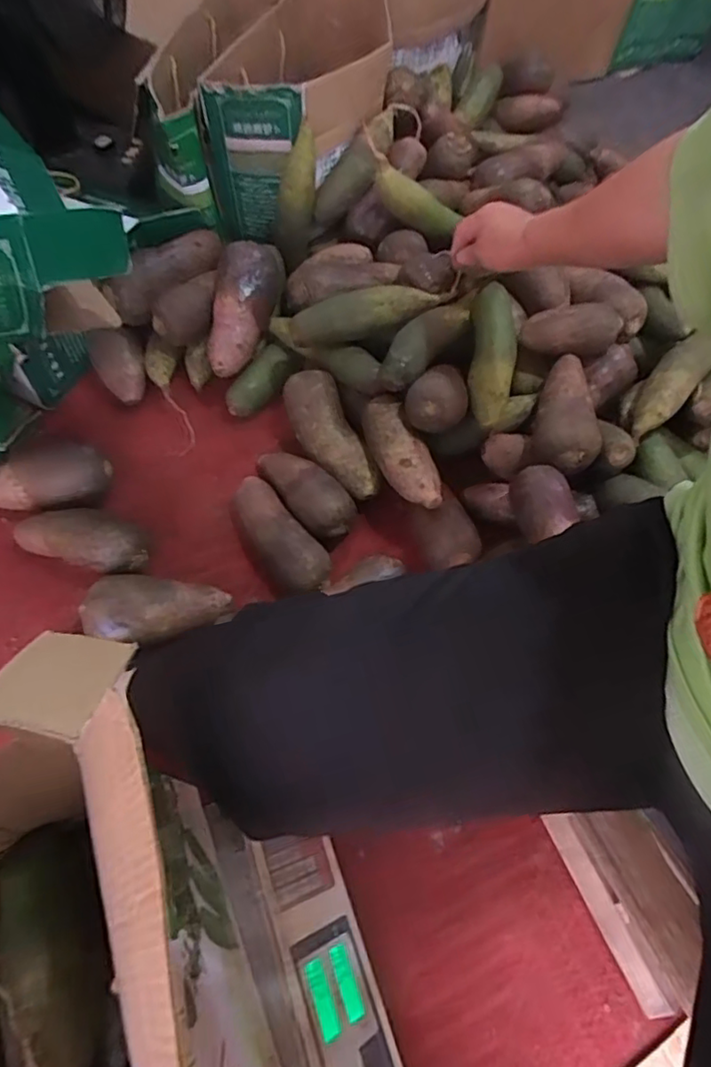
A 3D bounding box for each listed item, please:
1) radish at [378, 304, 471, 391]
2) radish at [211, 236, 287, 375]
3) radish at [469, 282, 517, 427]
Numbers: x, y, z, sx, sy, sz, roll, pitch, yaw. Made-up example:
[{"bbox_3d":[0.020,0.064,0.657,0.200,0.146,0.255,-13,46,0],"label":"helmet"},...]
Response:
[{"bbox_3d":[0.084,-0.249,0.742,0.053,0.043,0.169,33,65,13],"label":"radish"},{"bbox_3d":[-0.155,-0.320,0.816,0.079,0.062,0.211,14,76,4],"label":"radish"},{"bbox_3d":[0.175,-0.229,0.750,0.056,0.051,0.182,8,62,1],"label":"radish"}]

